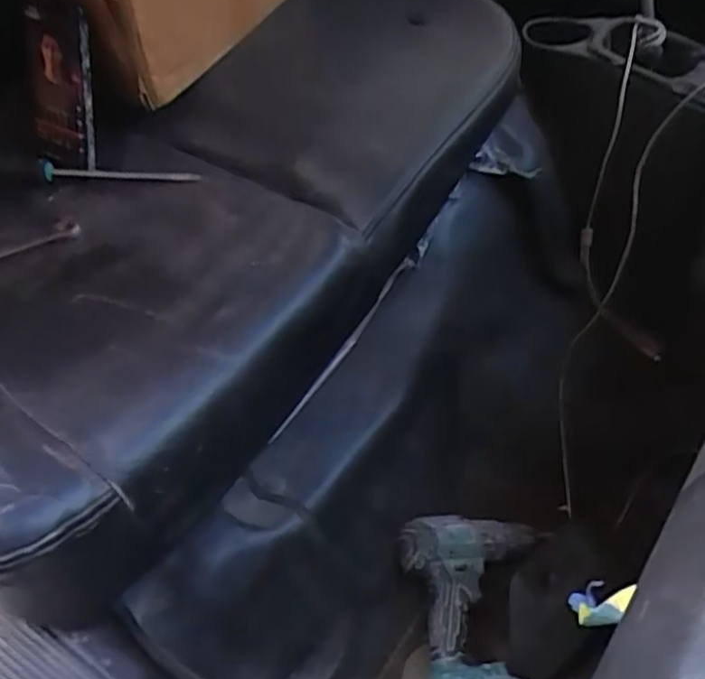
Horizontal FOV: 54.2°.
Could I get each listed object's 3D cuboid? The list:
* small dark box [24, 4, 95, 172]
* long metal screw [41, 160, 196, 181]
[{"bbox_3d":[-0.285,-0.243,0.668,0.069,0.147,0.016,14,30,8],"label":"small dark box"},{"bbox_3d":[-0.233,-0.165,0.689,0.163,0.013,0.018,3,54,0],"label":"long metal screw"}]

